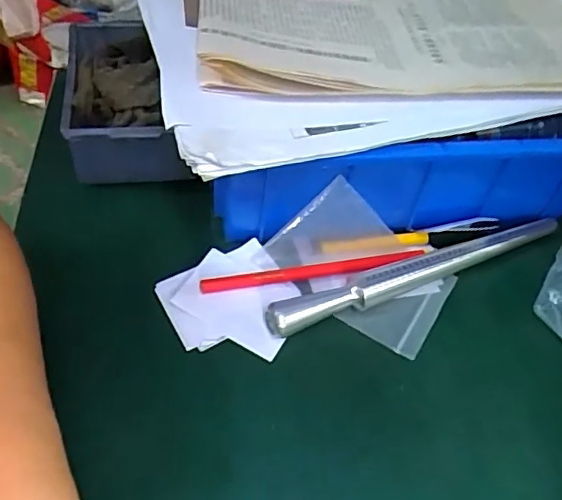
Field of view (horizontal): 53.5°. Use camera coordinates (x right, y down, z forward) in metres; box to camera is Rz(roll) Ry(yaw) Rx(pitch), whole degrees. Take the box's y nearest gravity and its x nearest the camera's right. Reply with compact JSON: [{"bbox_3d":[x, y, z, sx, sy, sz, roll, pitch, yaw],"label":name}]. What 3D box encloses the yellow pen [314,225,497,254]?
[{"bbox_3d":[0.089,-0.009,0.397,0.132,0.013,0.013,-1,50,-8],"label":"yellow pen"}]

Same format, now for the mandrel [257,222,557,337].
[{"bbox_3d":[0.098,0.015,0.377,0.232,0.019,0.016,-16,53,-19],"label":"mandrel"}]

